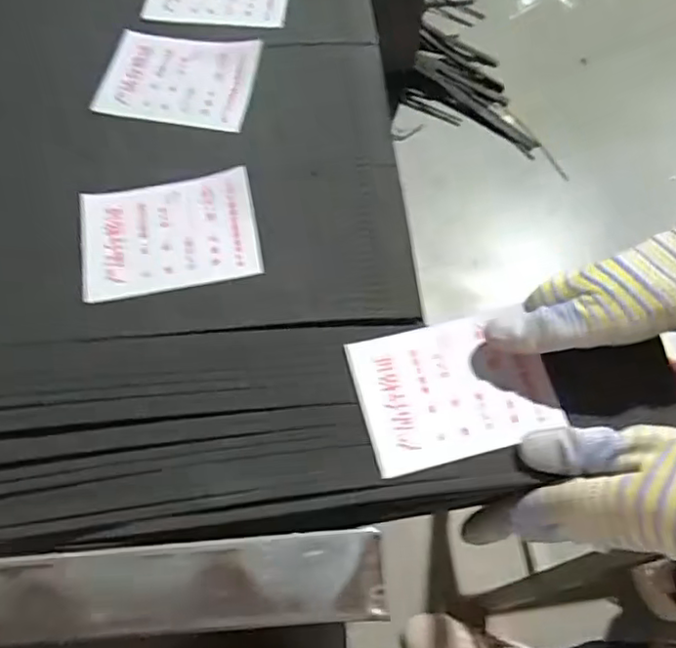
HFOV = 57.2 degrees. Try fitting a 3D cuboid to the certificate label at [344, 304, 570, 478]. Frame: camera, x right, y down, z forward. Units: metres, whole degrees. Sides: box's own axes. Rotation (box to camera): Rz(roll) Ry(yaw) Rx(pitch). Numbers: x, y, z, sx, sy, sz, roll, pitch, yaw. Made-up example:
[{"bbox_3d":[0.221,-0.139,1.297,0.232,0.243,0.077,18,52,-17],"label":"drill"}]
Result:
[{"bbox_3d":[0.065,0.035,0.345,0.106,0.009,0.076,-14,67,-5],"label":"certificate label"}]

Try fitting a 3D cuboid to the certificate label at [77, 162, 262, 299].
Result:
[{"bbox_3d":[-0.104,-0.056,0.382,0.104,0.005,0.076,-11,68,-2],"label":"certificate label"}]

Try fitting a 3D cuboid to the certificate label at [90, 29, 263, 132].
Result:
[{"bbox_3d":[-0.110,-0.174,0.434,0.106,0.010,0.073,9,67,5],"label":"certificate label"}]

